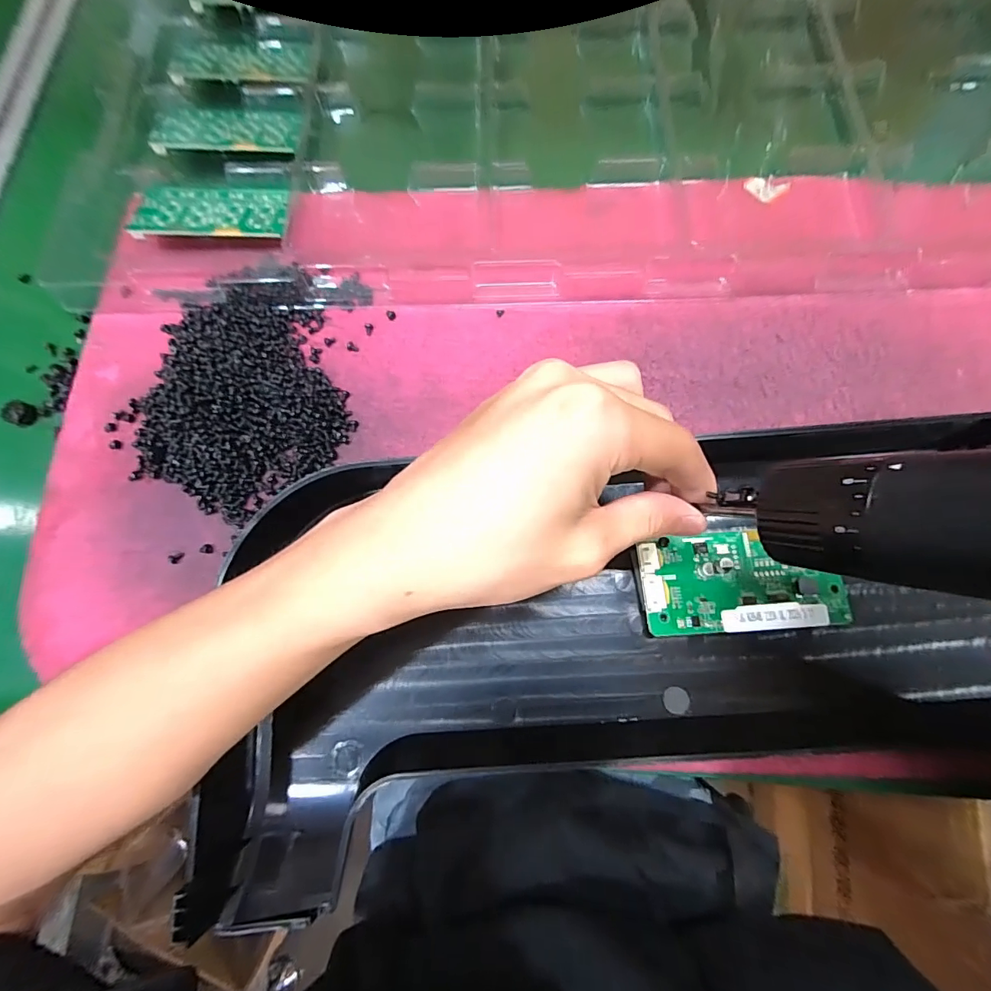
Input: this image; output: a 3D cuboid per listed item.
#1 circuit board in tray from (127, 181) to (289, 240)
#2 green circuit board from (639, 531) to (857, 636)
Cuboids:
[{"bbox_3d":[-0.176,-0.178,0.293,0.090,0.004,0.048,1,63,-1],"label":"circuit board in tray"},{"bbox_3d":[0.119,0.042,0.230,0.094,0.014,0.047,-4,76,2],"label":"green circuit board"}]

